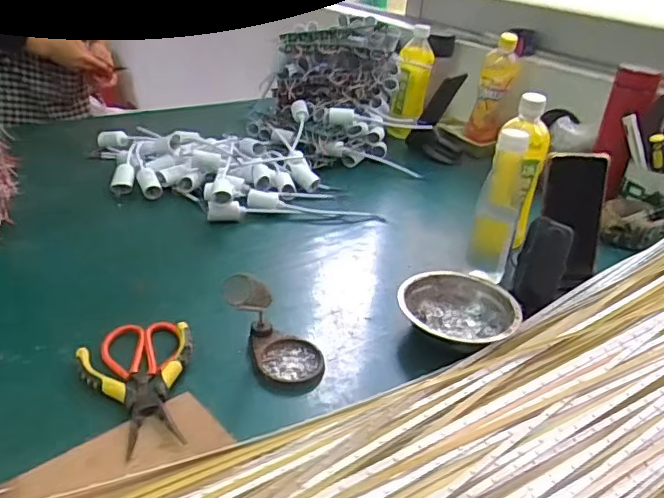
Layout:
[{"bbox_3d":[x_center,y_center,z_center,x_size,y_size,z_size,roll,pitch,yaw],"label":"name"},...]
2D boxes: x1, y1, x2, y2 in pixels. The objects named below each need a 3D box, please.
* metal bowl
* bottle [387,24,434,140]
[{"bbox_3d":[0.142,0.070,0.627,0.125,0.042,0.125,3,30,-2],"label":"metal bowl"},{"bbox_3d":[0.151,-0.312,1.068,0.063,0.194,0.054,9,30,6],"label":"bottle"}]

